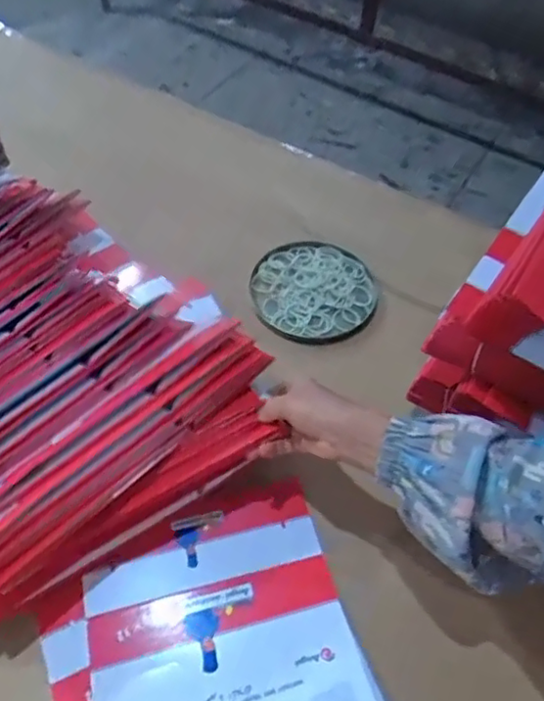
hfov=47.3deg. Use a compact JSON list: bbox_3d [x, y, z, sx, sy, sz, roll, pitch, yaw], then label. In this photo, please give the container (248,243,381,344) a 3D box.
[{"bbox_3d":[0.056,-0.080,0.837,0.168,0.020,0.162,1,54,-2],"label":"container"}]

